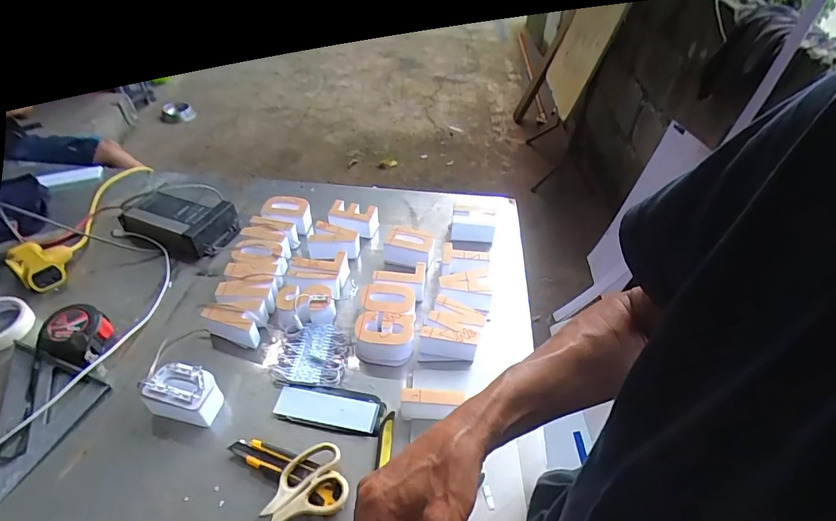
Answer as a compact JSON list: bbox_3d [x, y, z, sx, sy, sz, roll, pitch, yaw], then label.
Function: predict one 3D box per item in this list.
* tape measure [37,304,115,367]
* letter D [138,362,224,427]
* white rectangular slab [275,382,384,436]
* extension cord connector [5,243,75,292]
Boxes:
[{"bbox_3d":[-0.500,0.108,0.661,0.095,0.043,0.079,12,45,13],"label":"tape measure"},{"bbox_3d":[-0.308,0.176,0.592,0.096,0.053,0.056,11,44,11],"label":"letter D"},{"bbox_3d":[-0.118,0.198,0.603,0.138,0.013,0.053,5,44,5],"label":"white rectangular slab"},{"bbox_3d":[-0.630,0.001,0.753,0.092,0.045,0.077,26,49,25],"label":"extension cord connector"}]

